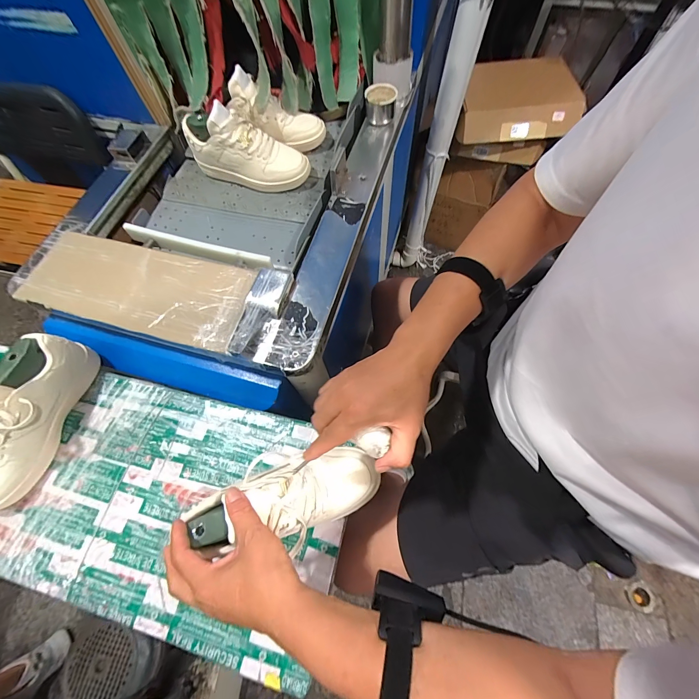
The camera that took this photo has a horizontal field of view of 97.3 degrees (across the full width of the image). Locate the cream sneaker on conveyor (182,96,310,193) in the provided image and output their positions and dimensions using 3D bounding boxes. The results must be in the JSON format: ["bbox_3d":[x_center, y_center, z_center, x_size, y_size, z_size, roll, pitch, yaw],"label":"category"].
[{"bbox_3d":[-0.214,-0.435,0.657,0.249,0.126,0.108,23,70,12],"label":"cream sneaker on conveyor"}]

